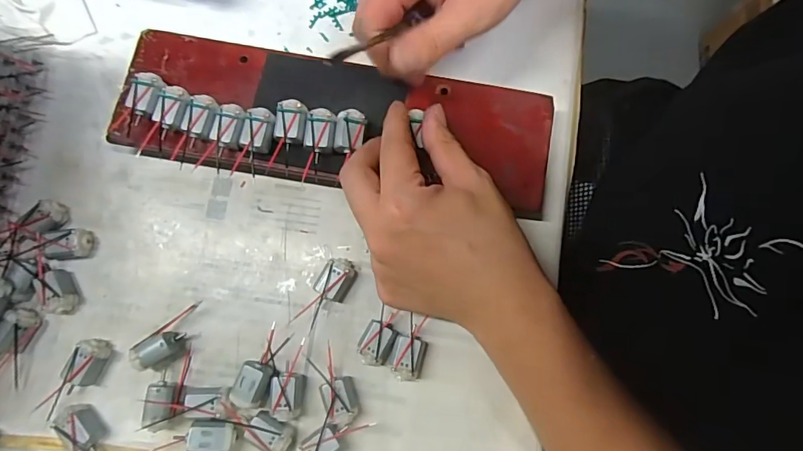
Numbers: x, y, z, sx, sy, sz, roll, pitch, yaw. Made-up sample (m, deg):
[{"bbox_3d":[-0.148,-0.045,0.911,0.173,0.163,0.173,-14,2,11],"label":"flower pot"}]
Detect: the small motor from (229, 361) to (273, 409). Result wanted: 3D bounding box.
[{"bbox_3d":[-0.094,0.102,0.294,0.020,0.018,0.028,21,80,3],"label":"small motor"}]

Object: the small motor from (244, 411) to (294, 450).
[{"bbox_3d":[-0.082,0.131,0.288,0.028,0.014,0.018,27,80,4],"label":"small motor"}]

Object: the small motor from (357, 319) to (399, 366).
[{"bbox_3d":[-0.016,0.077,0.300,0.021,0.016,0.028,23,80,3],"label":"small motor"}]

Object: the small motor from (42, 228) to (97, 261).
[{"bbox_3d":[-0.225,0.013,0.311,0.027,0.017,0.019,-5,79,-2],"label":"small motor"}]

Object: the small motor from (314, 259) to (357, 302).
[{"bbox_3d":[-0.043,0.036,0.307,0.021,0.016,0.027,29,80,4],"label":"small motor"}]

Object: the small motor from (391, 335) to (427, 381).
[{"bbox_3d":[0.005,0.086,0.298,0.020,0.015,0.027,14,79,1],"label":"small motor"}]

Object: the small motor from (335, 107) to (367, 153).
[{"bbox_3d":[-0.033,-0.060,0.293,0.019,0.010,0.027,6,79,0],"label":"small motor"}]

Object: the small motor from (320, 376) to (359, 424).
[{"bbox_3d":[-0.039,0.111,0.293,0.019,0.017,0.026,-20,80,-5],"label":"small motor"}]

